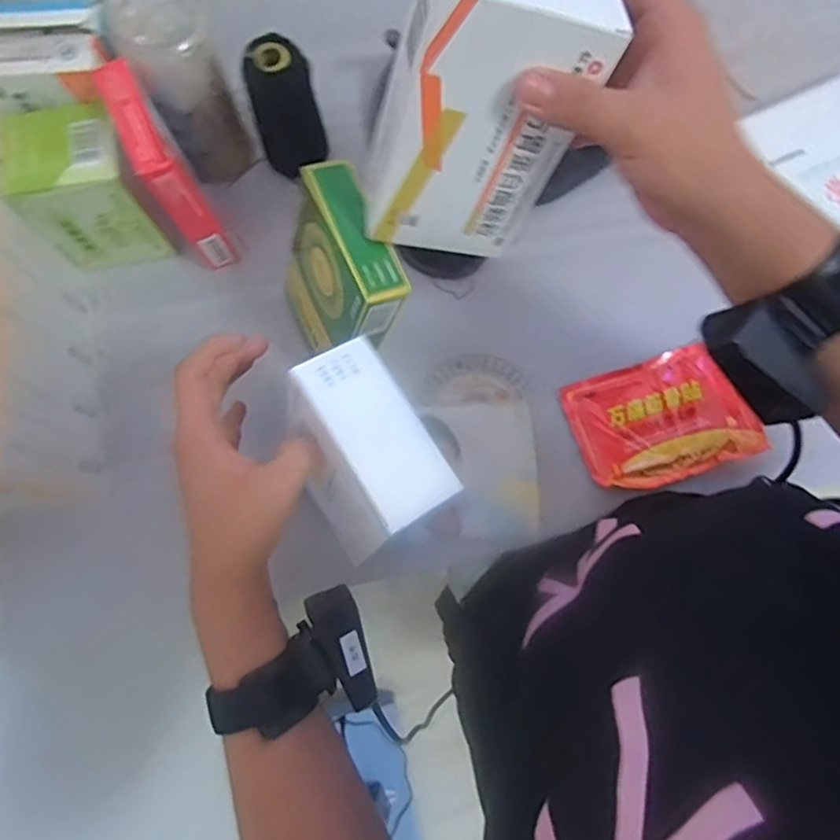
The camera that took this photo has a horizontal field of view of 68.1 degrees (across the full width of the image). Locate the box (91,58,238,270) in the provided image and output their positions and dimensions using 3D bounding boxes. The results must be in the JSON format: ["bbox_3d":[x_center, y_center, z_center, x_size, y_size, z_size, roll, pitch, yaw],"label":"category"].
[{"bbox_3d":[-0.179,-0.174,0.449,0.028,0.131,0.086,-29,80,-7],"label":"box"}]

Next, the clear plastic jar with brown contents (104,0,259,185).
[{"bbox_3d":[-0.174,-0.249,0.464,0.060,0.134,0.074,-21,79,-6],"label":"clear plastic jar with brown contents"}]

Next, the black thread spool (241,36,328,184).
[{"bbox_3d":[-0.104,-0.243,0.487,0.050,0.103,0.044,-13,79,-4],"label":"black thread spool"}]

